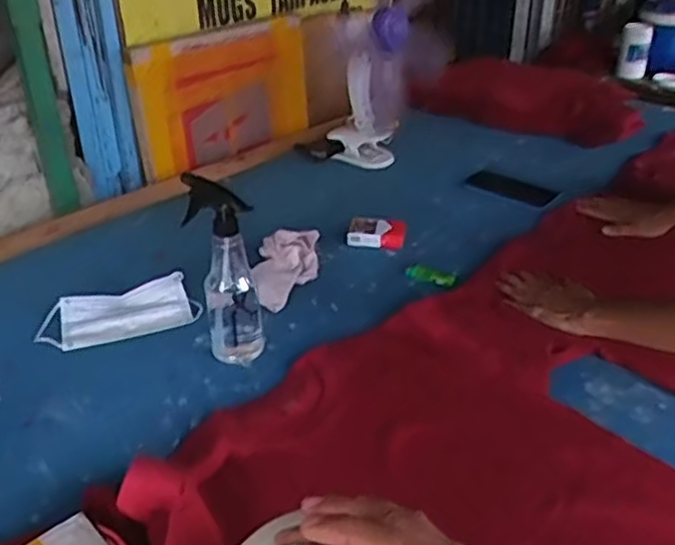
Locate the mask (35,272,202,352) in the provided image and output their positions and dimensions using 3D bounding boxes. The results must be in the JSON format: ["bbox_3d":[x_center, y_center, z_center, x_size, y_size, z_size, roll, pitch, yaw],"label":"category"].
[{"bbox_3d":[-0.310,0.053,1.008,0.209,0.030,0.087,-13,36,-18],"label":"mask"}]

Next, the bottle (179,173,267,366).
[{"bbox_3d":[-0.140,-0.004,0.900,0.077,0.236,0.060,-8,35,-10],"label":"bottle"}]

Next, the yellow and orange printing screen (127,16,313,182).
[{"bbox_3d":[-0.222,-0.387,1.517,0.420,0.261,0.032,-27,39,-31],"label":"yellow and orange printing screen"}]

